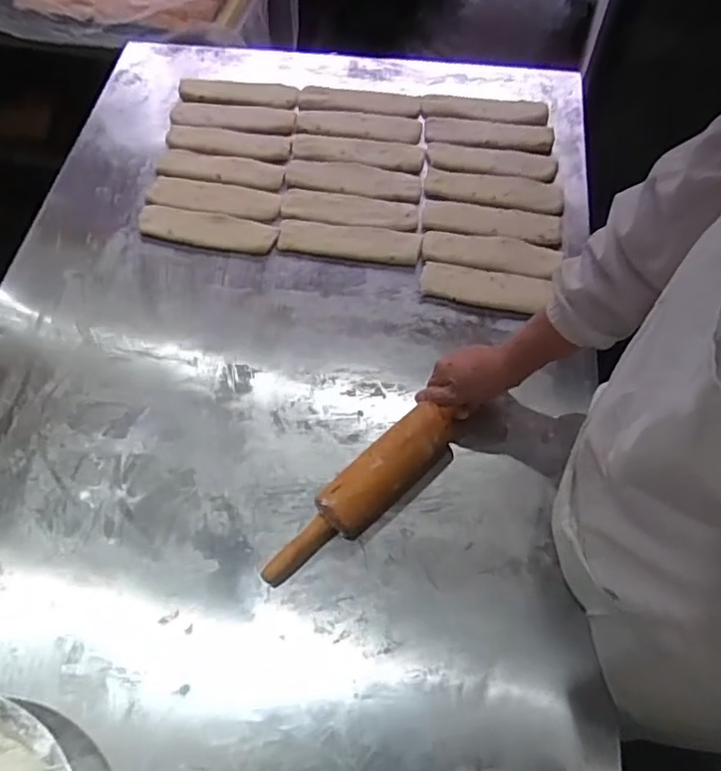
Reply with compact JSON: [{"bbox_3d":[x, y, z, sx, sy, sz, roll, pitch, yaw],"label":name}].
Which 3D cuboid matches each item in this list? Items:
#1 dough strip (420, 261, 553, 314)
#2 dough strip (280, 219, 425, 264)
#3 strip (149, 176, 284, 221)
[{"bbox_3d":[0.163,-0.132,0.809,0.162,0.010,0.058,11,62,9],"label":"dough strip"},{"bbox_3d":[-0.015,-0.204,0.855,0.197,0.012,0.059,6,61,6],"label":"dough strip"},{"bbox_3d":[-0.217,-0.282,0.902,0.197,0.011,0.058,9,61,8],"label":"strip"}]

